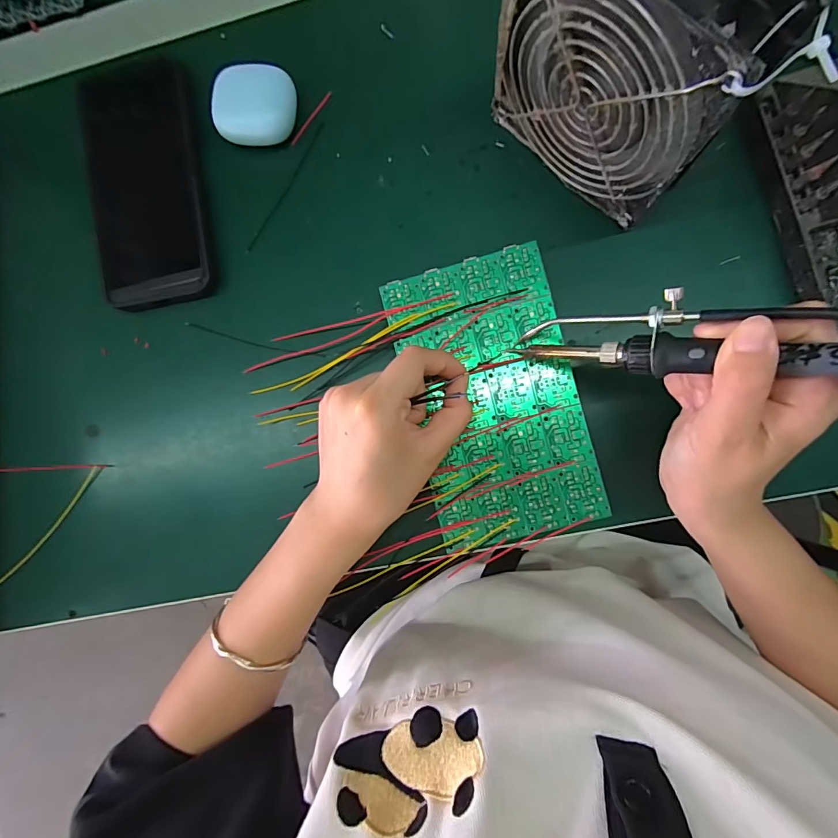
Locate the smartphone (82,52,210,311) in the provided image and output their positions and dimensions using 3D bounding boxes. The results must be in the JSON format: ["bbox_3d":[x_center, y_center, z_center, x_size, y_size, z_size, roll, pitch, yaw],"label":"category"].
[{"bbox_3d":[-0.187,-0.162,0.296,0.076,0.015,0.160,-9,88,6],"label":"smartphone"}]

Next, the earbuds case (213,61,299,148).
[{"bbox_3d":[-0.109,-0.209,0.288,0.050,0.022,0.051,1,90,6],"label":"earbuds case"}]

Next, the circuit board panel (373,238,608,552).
[{"bbox_3d":[0.046,-0.014,0.273,0.100,0.017,0.172,-14,88,6],"label":"circuit board panel"}]

